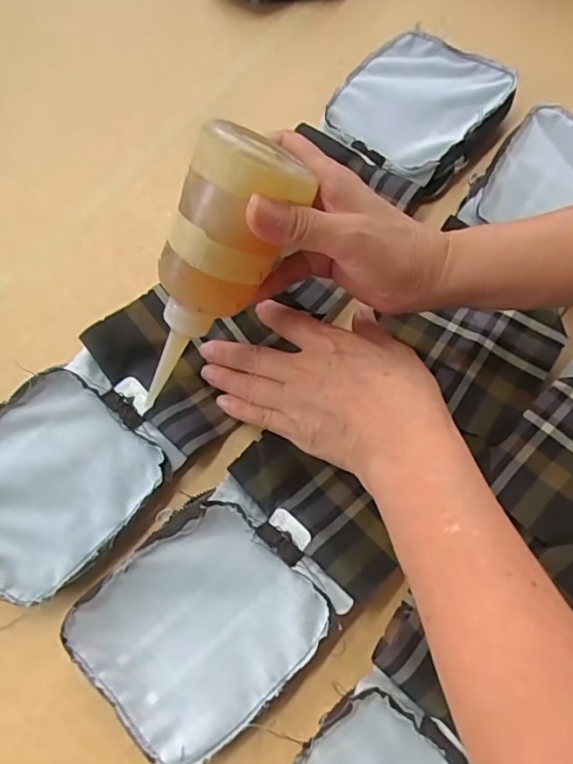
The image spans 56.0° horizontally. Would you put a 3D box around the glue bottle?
[{"bbox_3d":[-0.045,-0.056,0.310,0.052,0.167,0.044,37,33,14],"label":"glue bottle"}]

